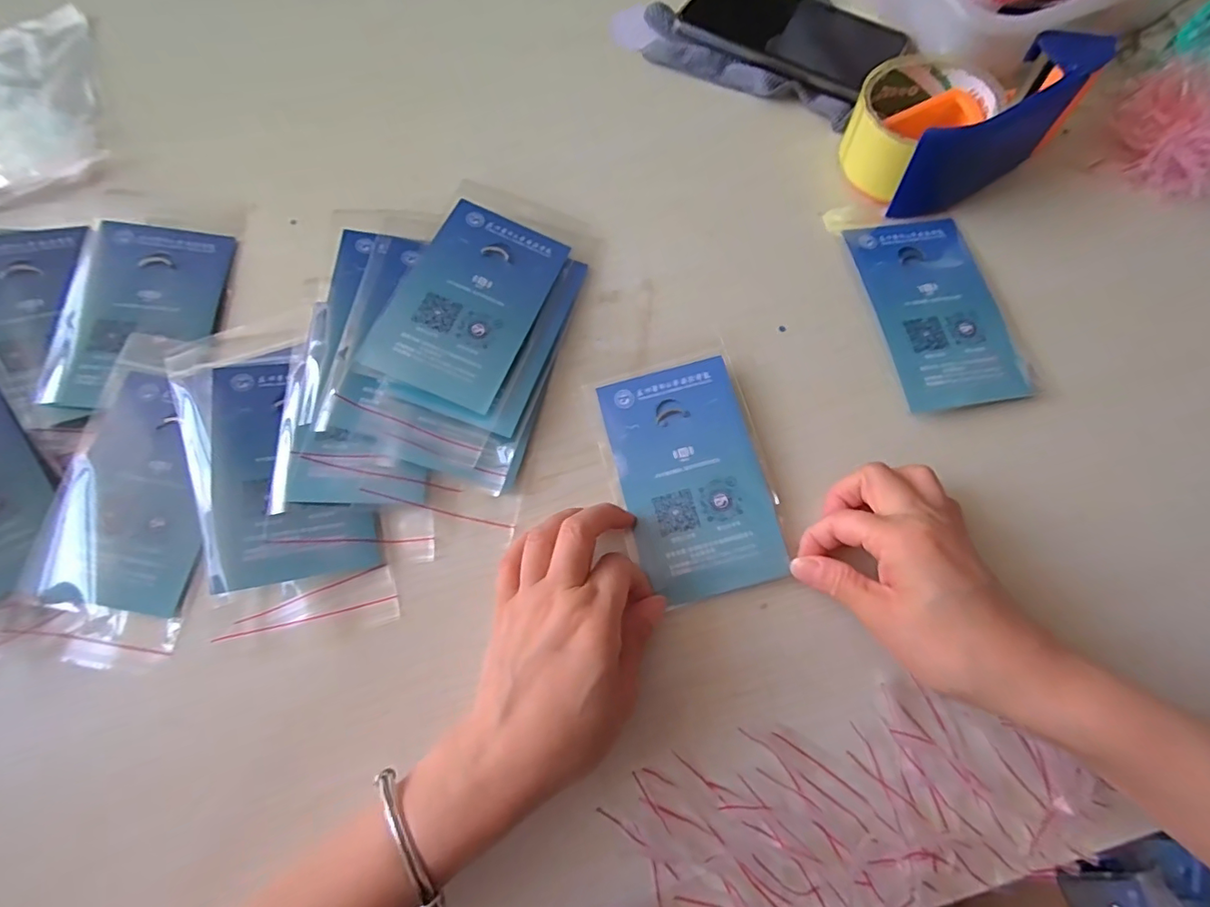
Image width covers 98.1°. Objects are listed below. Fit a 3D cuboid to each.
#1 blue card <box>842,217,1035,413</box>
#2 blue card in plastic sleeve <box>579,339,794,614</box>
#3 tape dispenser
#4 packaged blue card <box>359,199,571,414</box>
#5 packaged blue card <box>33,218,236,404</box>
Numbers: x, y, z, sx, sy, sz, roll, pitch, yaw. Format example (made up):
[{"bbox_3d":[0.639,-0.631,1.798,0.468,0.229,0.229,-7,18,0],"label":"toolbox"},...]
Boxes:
[{"bbox_3d":[0.207,-0.092,0.331,0.077,0.007,0.134,-9,71,-3],"label":"blue card"},{"bbox_3d":[0.049,0.009,0.311,0.087,0.010,0.145,-18,74,2],"label":"blue card in plastic sleeve"},{"bbox_3d":[0.234,-0.228,0.346,0.144,0.056,0.096,-30,75,-8],"label":"tape dispenser"},{"bbox_3d":[-0.085,-0.096,0.329,0.083,0.006,0.133,22,69,-2],"label":"packaged blue card"},{"bbox_3d":[-0.301,-0.093,0.344,0.086,0.005,0.133,2,71,-13],"label":"packaged blue card"}]

